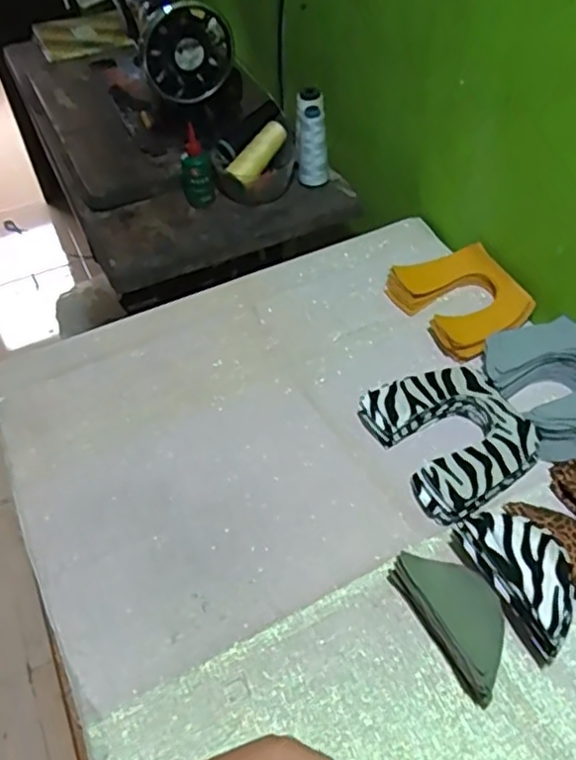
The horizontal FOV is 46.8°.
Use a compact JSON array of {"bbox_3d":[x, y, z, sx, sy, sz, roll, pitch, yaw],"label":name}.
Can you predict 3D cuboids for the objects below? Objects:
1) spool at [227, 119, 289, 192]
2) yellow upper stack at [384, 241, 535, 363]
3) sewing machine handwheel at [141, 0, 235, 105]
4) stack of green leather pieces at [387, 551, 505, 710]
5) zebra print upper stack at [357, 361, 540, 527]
[{"bbox_3d":[-0.041,-0.327,0.961,0.034,0.031,0.110,33,79,28],"label":"spool"},{"bbox_3d":[0.207,-0.098,0.801,0.128,0.034,0.163,-19,51,-12],"label":"yellow upper stack"},{"bbox_3d":[-0.142,-0.464,0.949,0.129,0.133,0.038,-14,49,-10],"label":"sewing machine handwheel"},{"bbox_3d":[0.138,0.192,0.543,0.059,0.045,0.122,-23,52,-15],"label":"stack of green leather pieces"},{"bbox_3d":[0.168,0.056,0.669,0.139,0.037,0.157,-21,51,-13],"label":"zebra print upper stack"}]

